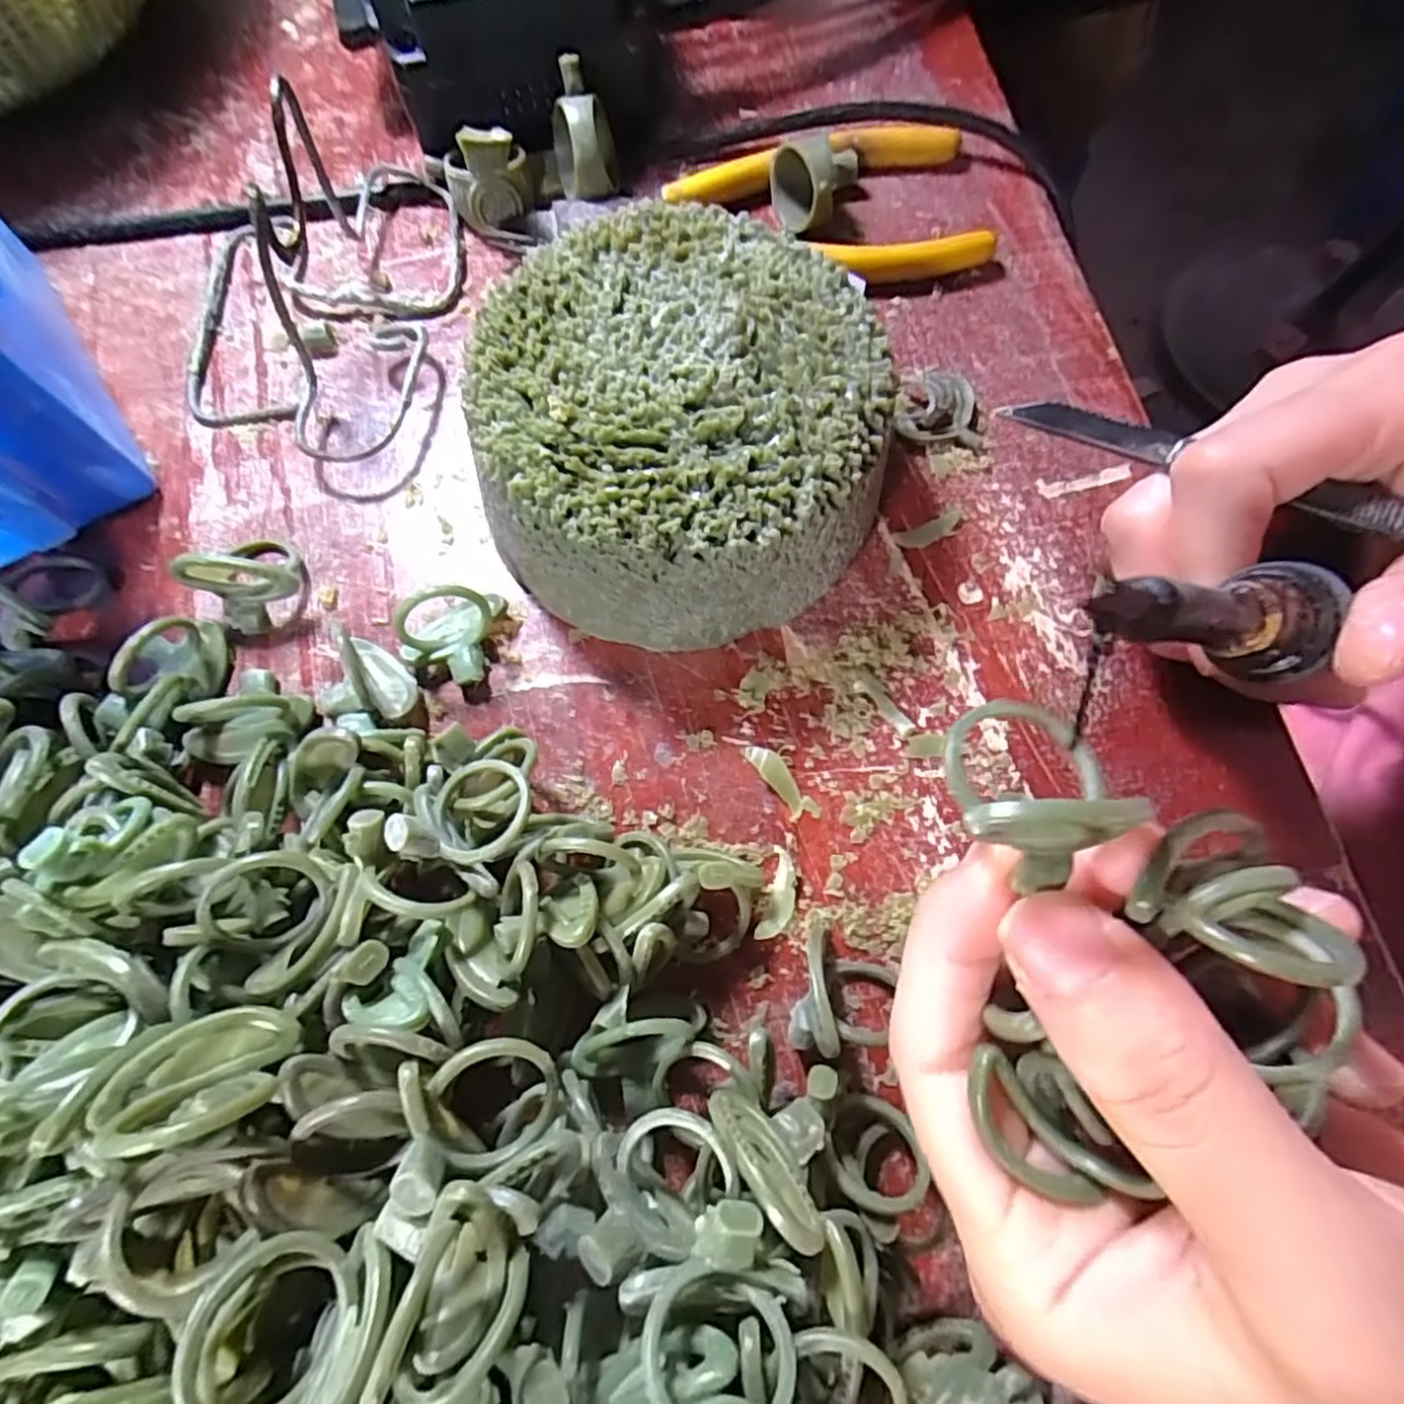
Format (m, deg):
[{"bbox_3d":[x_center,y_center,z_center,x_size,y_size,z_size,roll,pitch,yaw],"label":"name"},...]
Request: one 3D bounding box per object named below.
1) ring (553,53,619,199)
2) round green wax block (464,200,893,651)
[{"bbox_3d":[-0.037,-0.176,0.214,0.019,0.031,0.025,-6,74,-4],"label":"ring"},{"bbox_3d":[-0.005,-0.068,0.178,0.093,0.046,0.100,1,73,-2],"label":"round green wax block"}]

